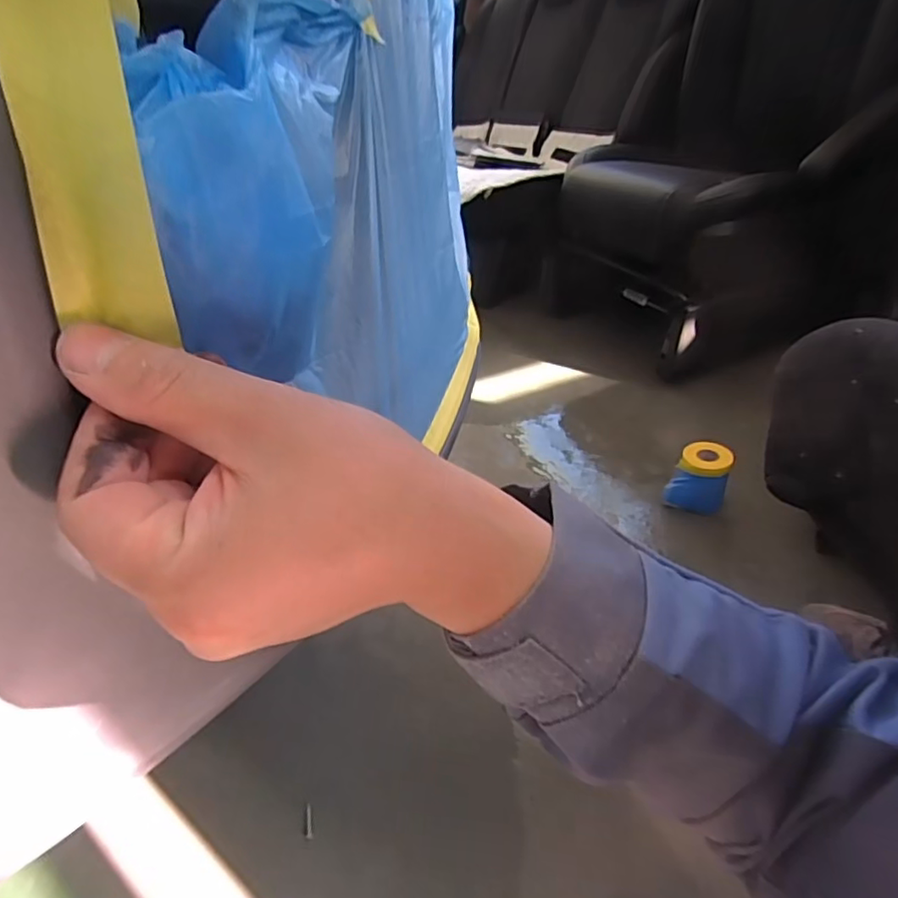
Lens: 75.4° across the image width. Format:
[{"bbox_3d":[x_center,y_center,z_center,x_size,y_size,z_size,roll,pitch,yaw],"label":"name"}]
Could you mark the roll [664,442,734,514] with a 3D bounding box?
[{"bbox_3d":[0.385,0.044,0.905,0.086,0.093,0.069,9,39,16],"label":"roll"}]

